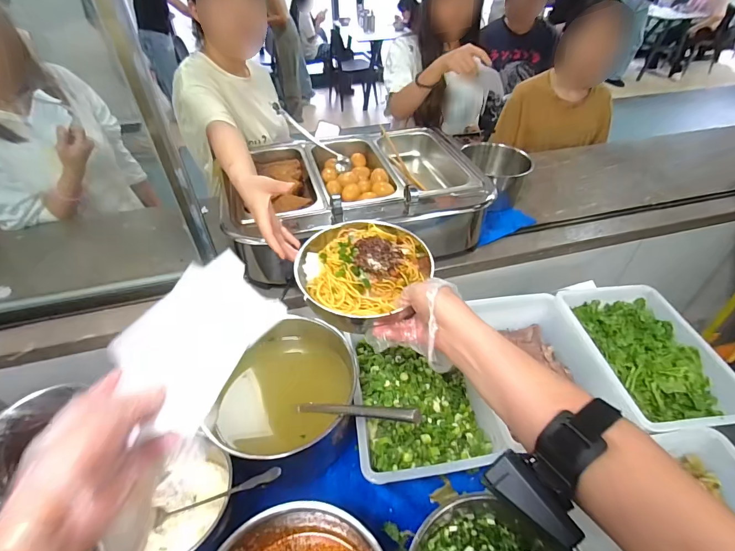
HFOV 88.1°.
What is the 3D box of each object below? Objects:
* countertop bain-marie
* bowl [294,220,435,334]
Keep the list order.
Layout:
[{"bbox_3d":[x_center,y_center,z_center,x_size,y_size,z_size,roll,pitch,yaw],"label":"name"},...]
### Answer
[{"bbox_3d":[-0.041,-0.210,0.895,0.566,0.157,0.389,-13,46,-14],"label":"countertop bain-marie"},{"bbox_3d":[-0.003,-0.007,0.496,0.168,0.068,0.168,0,44,0],"label":"bowl"}]

